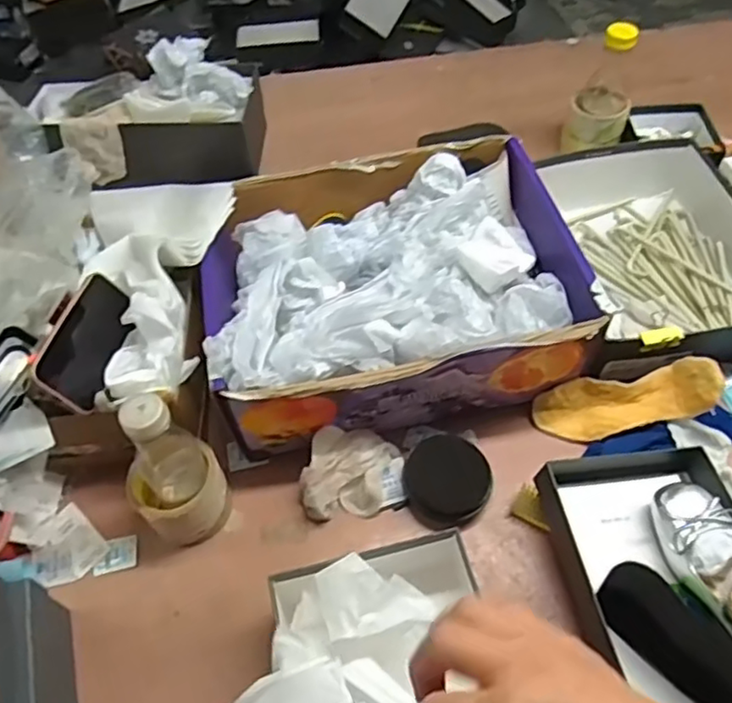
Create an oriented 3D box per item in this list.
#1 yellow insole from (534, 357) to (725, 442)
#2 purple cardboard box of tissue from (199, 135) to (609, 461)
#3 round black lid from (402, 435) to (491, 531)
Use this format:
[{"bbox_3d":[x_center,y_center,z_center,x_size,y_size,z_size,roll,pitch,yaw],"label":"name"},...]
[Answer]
[{"bbox_3d":[0.284,0.057,0.716,0.190,0.032,0.066,-13,91,18],"label":"yellow insole"},{"bbox_3d":[0.022,-0.084,0.762,0.400,0.139,0.323,-12,55,-5],"label":"purple cardboard box of tissue"},{"bbox_3d":[0.087,0.137,0.695,0.088,0.028,0.092,-2,55,2],"label":"round black lid"}]

